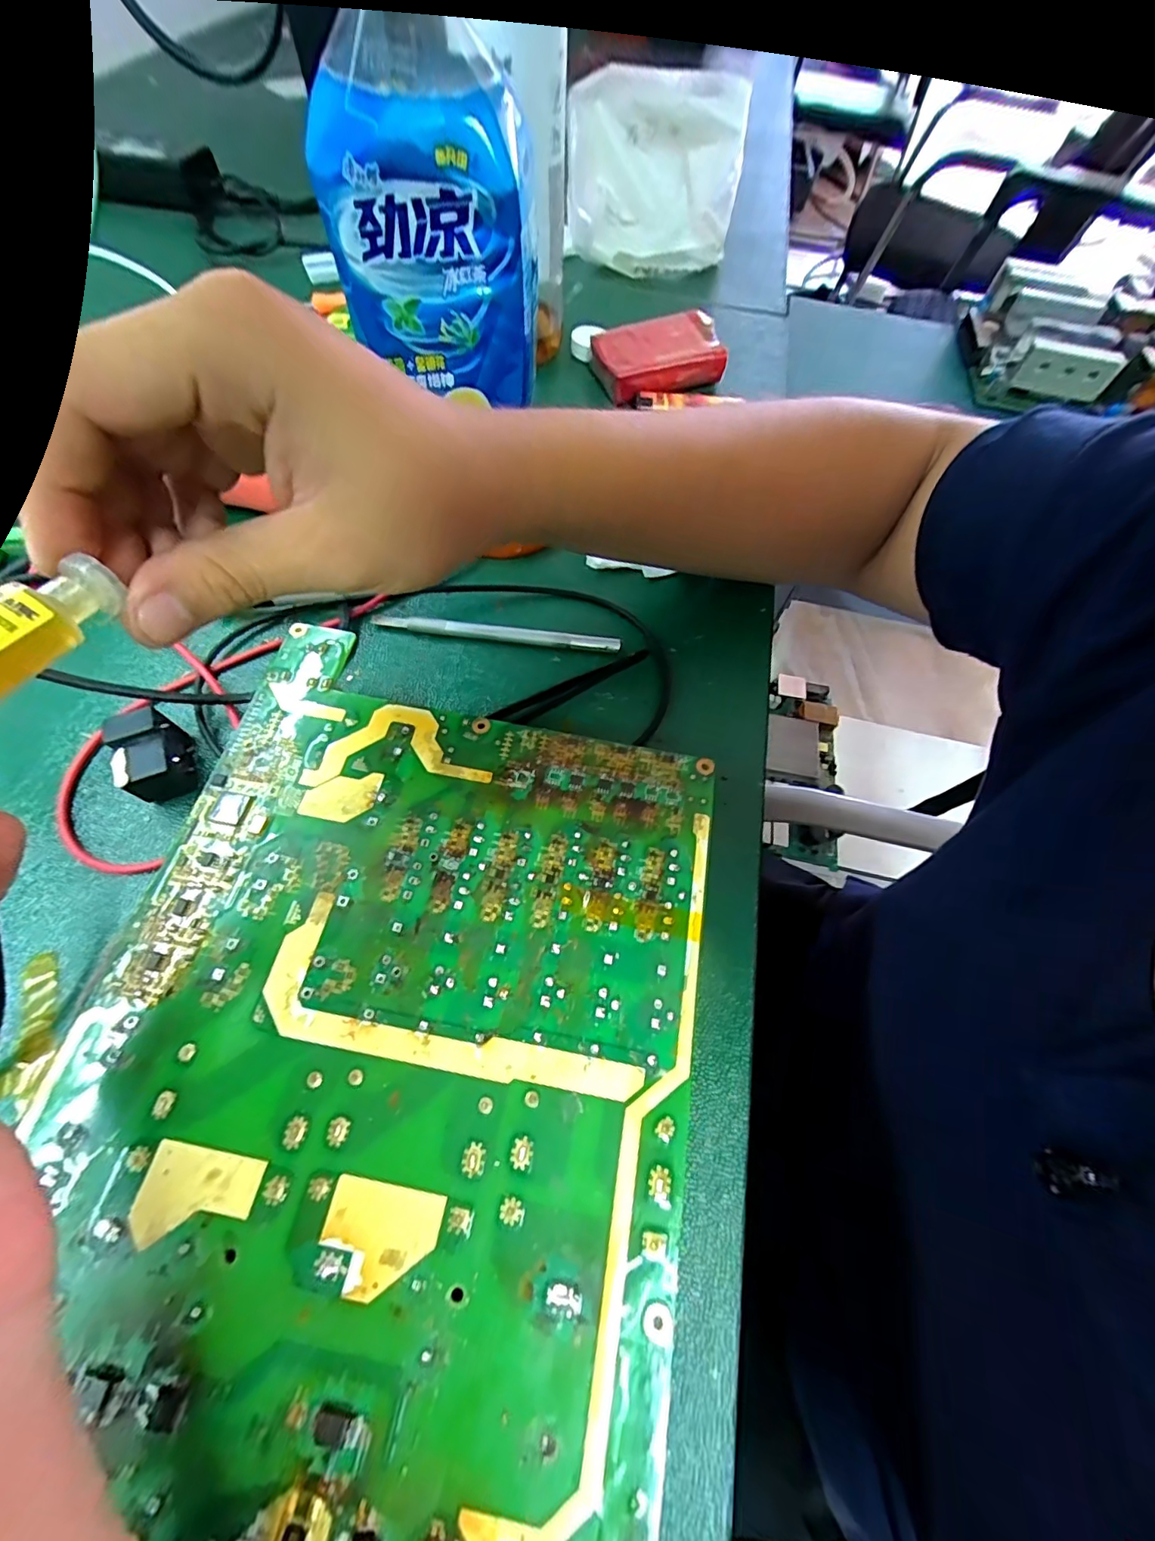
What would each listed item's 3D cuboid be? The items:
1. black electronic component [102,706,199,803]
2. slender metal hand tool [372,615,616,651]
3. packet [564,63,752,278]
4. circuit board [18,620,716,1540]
[{"bbox_3d":[-0.186,-0.006,0.228,0.022,0.029,0.032,-22,68,-15],"label":"black electronic component"},{"bbox_3d":[-0.043,-0.074,0.279,0.130,0.010,0.006,7,63,-2],"label":"slender metal hand tool"},{"bbox_3d":[0.059,-0.472,0.419,0.133,0.113,0.063,11,63,0],"label":"packet"},{"bbox_3d":[-0.066,0.118,0.167,0.195,0.038,0.342,12,63,1],"label":"circuit board"}]

